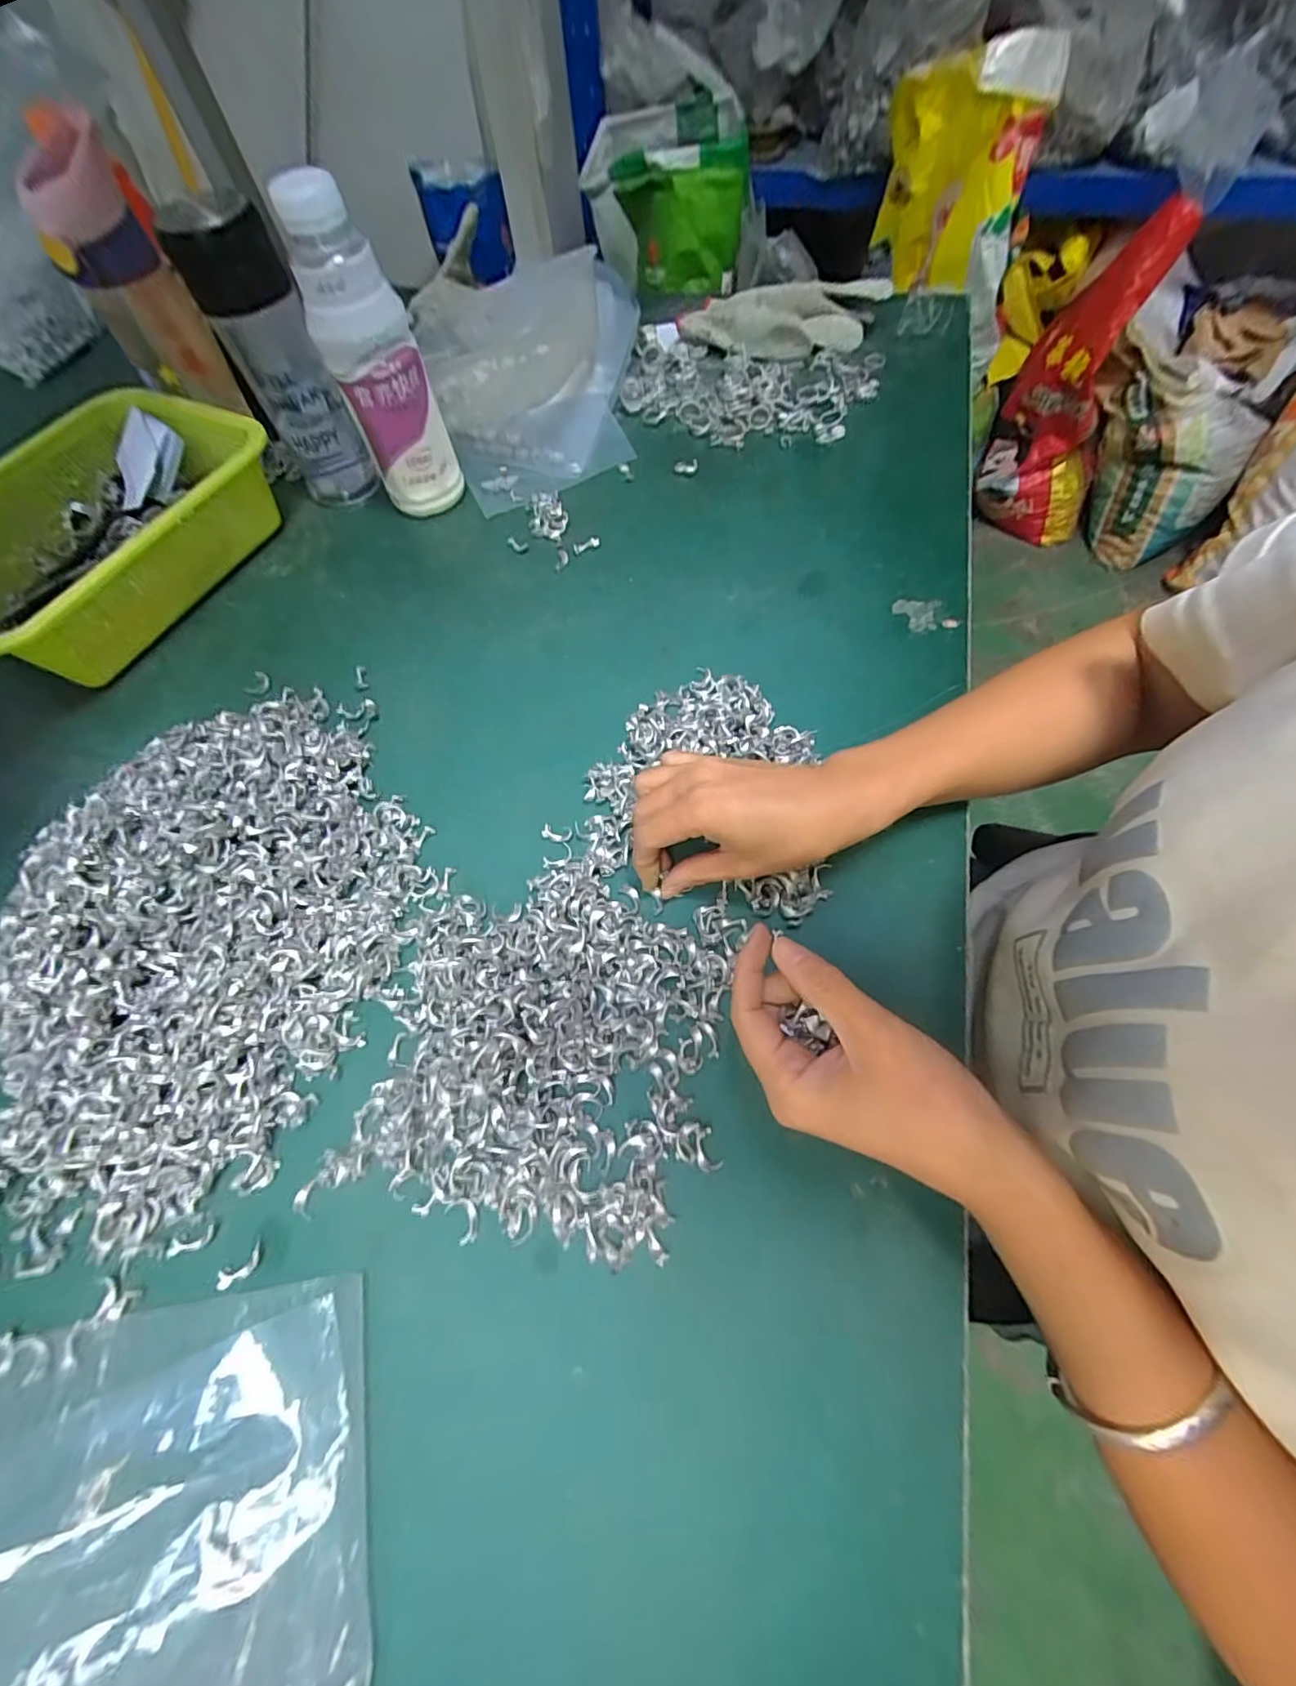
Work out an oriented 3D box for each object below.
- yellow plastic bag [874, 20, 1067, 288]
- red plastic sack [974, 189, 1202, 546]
[{"bbox_3d":[0.582,-1.270,1.078,0.269,0.317,0.171,18,66,11],"label":"yellow plastic bag"},{"bbox_3d":[0.954,-0.979,1.272,0.276,0.553,0.166,27,68,15],"label":"red plastic sack"}]

